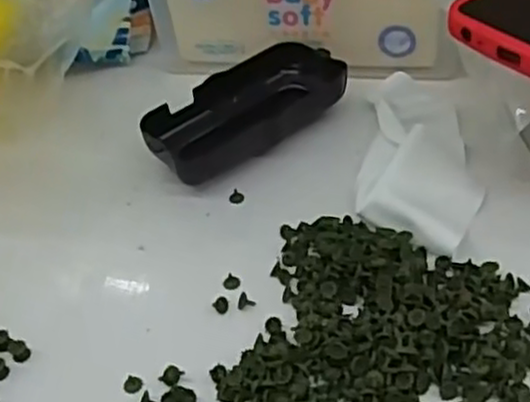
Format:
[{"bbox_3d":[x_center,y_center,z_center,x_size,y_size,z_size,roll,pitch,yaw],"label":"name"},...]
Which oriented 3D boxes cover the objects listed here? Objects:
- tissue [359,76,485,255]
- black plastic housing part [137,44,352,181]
[{"bbox_3d":[0.076,-0.027,0.365,0.053,0.016,0.127,3,44,12],"label":"tissue"},{"bbox_3d":[-0.010,-0.044,0.393,0.108,0.026,0.054,-32,48,-24],"label":"black plastic housing part"}]

